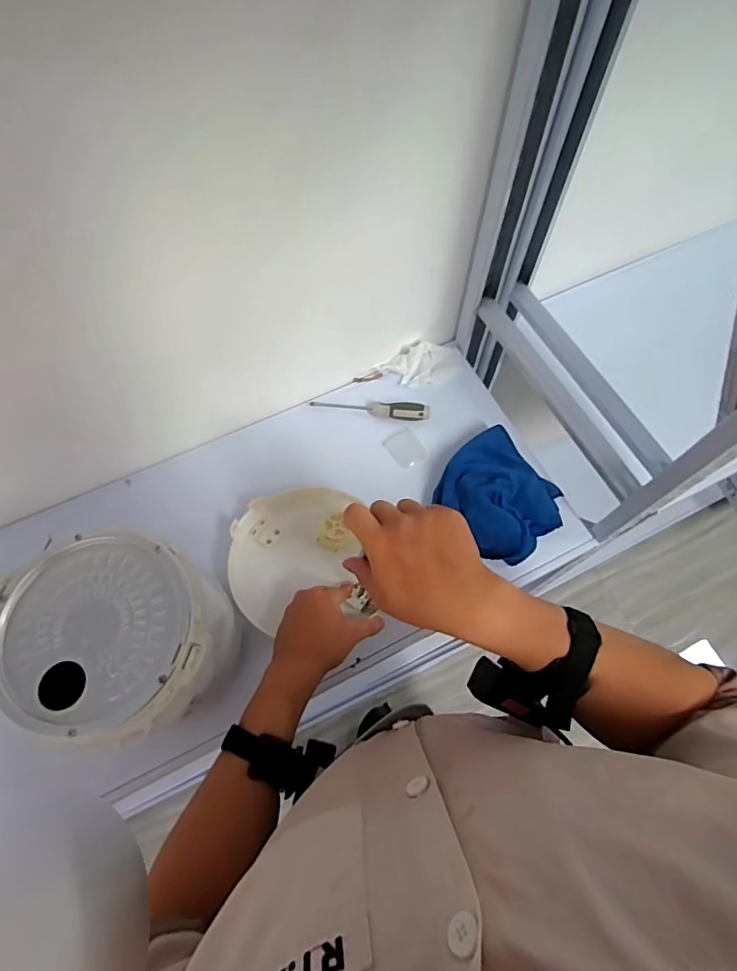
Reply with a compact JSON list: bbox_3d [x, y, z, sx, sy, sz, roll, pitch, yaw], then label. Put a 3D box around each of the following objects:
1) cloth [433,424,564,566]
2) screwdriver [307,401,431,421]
[{"bbox_3d":[0.179,0.015,0.684,0.161,0.071,0.170,-39,70,-15],"label":"cloth"},{"bbox_3d":[0.004,-0.126,0.771,0.185,0.024,0.027,10,66,6],"label":"screwdriver"}]

